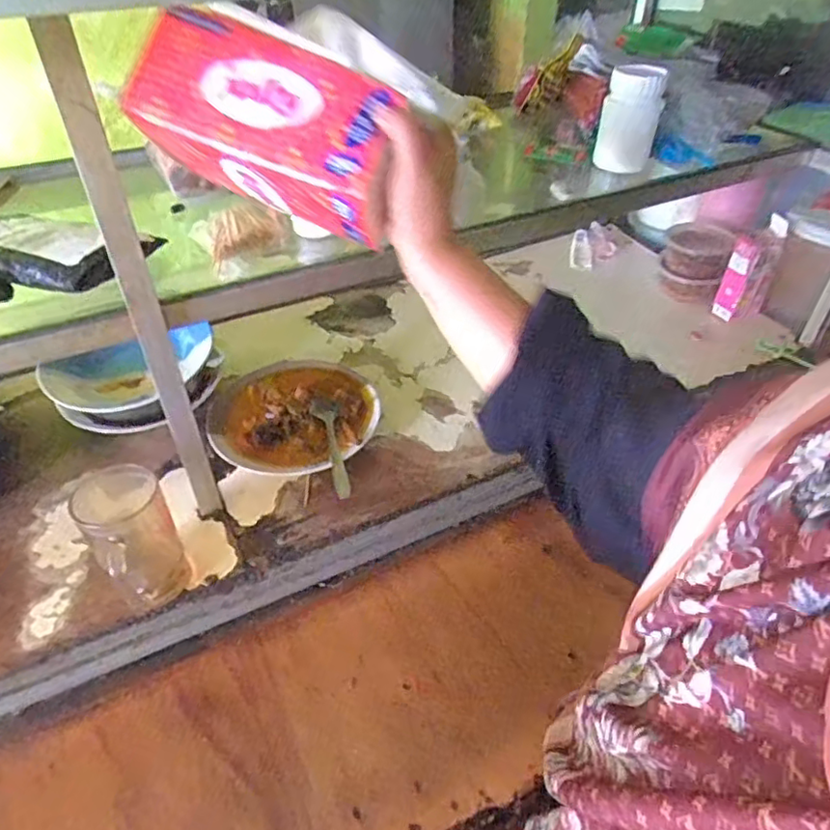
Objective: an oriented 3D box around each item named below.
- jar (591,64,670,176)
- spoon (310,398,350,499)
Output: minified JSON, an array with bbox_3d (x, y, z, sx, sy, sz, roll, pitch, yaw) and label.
[{"bbox_3d":[0.245,-0.338,0.707,0.065,0.109,0.064,1,42,-1],"label":"jar"},{"bbox_3d":[-0.098,0.034,0.706,0.031,0.022,0.147,-7,42,-10],"label":"spoon"}]

